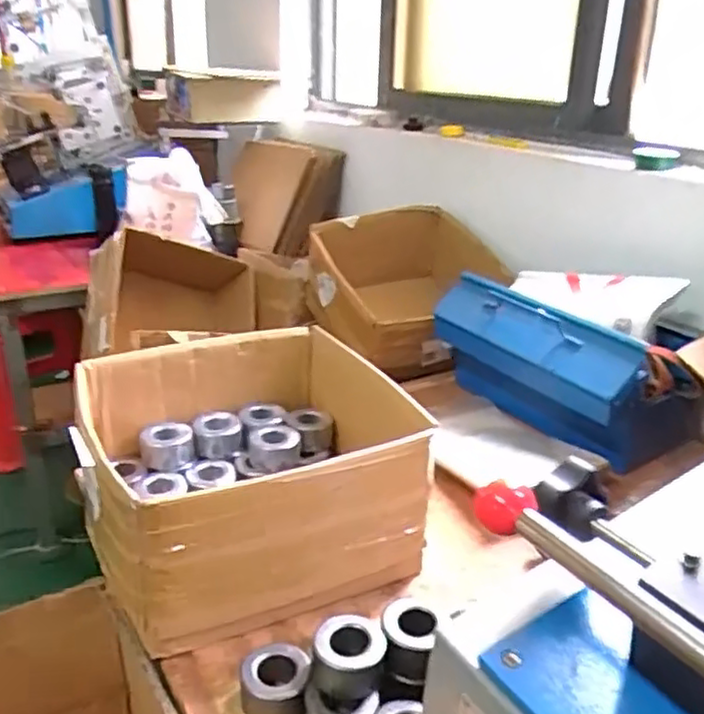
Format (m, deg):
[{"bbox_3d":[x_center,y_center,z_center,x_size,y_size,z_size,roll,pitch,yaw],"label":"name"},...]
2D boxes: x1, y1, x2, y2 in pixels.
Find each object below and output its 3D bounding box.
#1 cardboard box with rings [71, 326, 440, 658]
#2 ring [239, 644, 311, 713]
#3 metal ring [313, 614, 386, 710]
[{"bbox_3d":[-0.127,0.116,0.805,0.342,0.163,0.342,-10,26,-25],"label":"cardboard box with rings"},{"bbox_3d":[-0.067,0.287,0.611,0.060,0.036,0.058,1,23,0],"label":"ring"},{"bbox_3d":[-0.002,0.259,0.598,0.057,0.045,0.060,1,23,0],"label":"metal ring"}]

